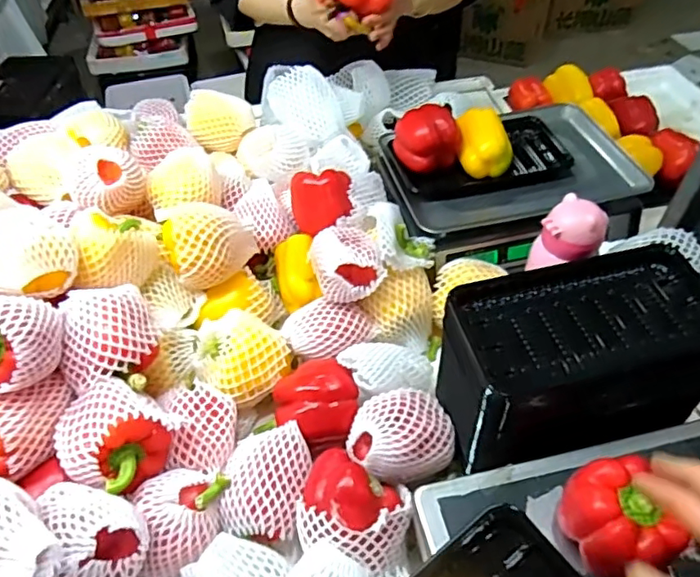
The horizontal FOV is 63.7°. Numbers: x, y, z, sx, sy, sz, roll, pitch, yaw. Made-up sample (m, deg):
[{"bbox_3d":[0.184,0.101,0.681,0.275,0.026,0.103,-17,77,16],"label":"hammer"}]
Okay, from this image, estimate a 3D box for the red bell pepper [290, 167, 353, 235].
[{"bbox_3d":[-0.039,-0.119,0.768,0.083,0.070,0.070,-6,47,-4],"label":"red bell pepper"}]

